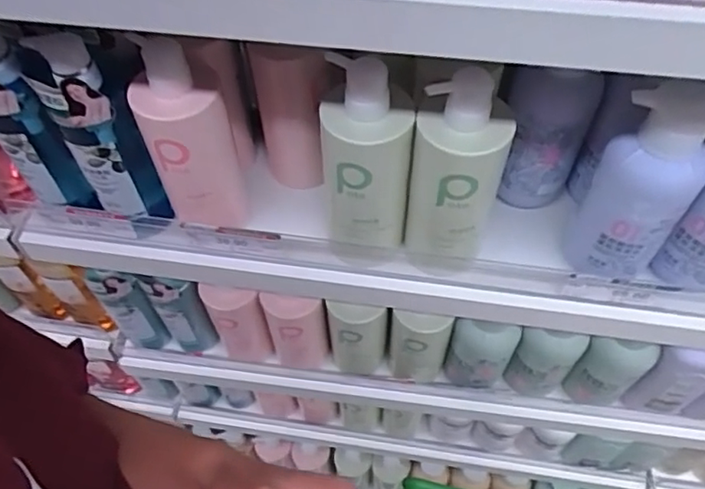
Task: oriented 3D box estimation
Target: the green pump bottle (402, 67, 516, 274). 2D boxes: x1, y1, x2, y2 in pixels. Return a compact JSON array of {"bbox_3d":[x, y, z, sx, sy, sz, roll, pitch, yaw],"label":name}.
[{"bbox_3d":[0.088,-0.057,0.528,0.081,0.200,0.070,18,60,13],"label":"green pump bottle"}]

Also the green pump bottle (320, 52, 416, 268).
[{"bbox_3d":[0.013,-0.064,0.536,0.076,0.203,0.074,1,58,2],"label":"green pump bottle"}]

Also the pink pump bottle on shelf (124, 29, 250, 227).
[{"bbox_3d":[-0.148,-0.090,0.533,0.075,0.177,0.069,-7,58,-3],"label":"pink pump bottle on shelf"}]

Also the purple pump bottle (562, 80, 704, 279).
[{"bbox_3d":[0.245,-0.045,0.503,0.081,0.181,0.068,29,63,19],"label":"purple pump bottle"}]

